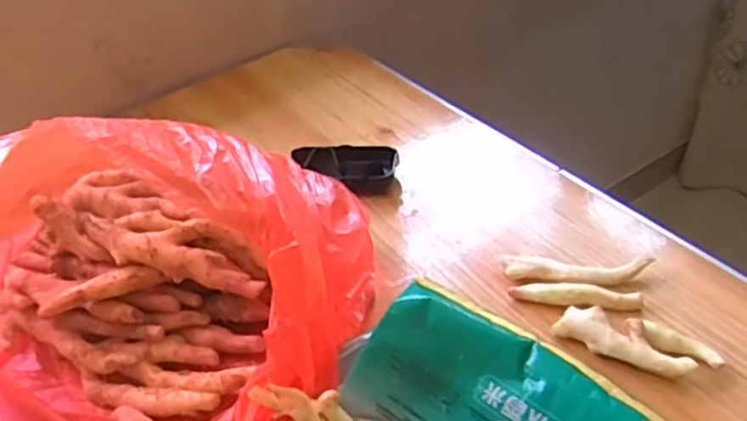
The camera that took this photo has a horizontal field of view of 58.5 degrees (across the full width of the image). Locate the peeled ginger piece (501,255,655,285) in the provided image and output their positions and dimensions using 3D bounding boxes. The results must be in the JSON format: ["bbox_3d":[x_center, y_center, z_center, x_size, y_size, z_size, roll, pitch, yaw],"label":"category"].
[{"bbox_3d":[0.165,0.048,0.543,0.115,0.017,0.026,3,41,12],"label":"peeled ginger piece"}]

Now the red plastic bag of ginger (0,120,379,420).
[{"bbox_3d":[-0.156,0.058,0.434,0.284,0.209,0.294,-5,40,2],"label":"red plastic bag of ginger"}]

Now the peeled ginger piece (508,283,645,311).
[{"bbox_3d":[0.158,0.068,0.523,0.099,0.017,0.017,5,42,14],"label":"peeled ginger piece"}]

